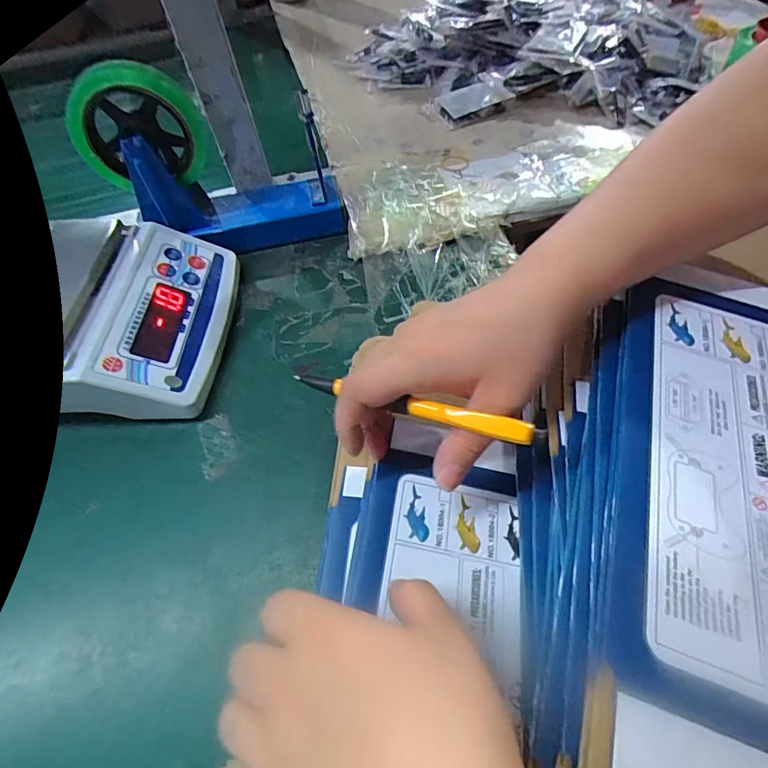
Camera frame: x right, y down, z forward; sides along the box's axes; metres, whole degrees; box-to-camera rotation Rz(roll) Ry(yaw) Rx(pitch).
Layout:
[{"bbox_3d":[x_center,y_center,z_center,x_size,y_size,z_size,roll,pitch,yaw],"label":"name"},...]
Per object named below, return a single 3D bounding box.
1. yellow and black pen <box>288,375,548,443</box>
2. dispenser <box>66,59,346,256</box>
[{"bbox_3d":[0.011,0.009,0.212,0.123,0.007,0.011,13,57,22],"label":"yellow and black pen"},{"bbox_3d":[-0.145,-0.199,0.401,0.199,0.154,0.070,-12,56,-5],"label":"dispenser"}]

